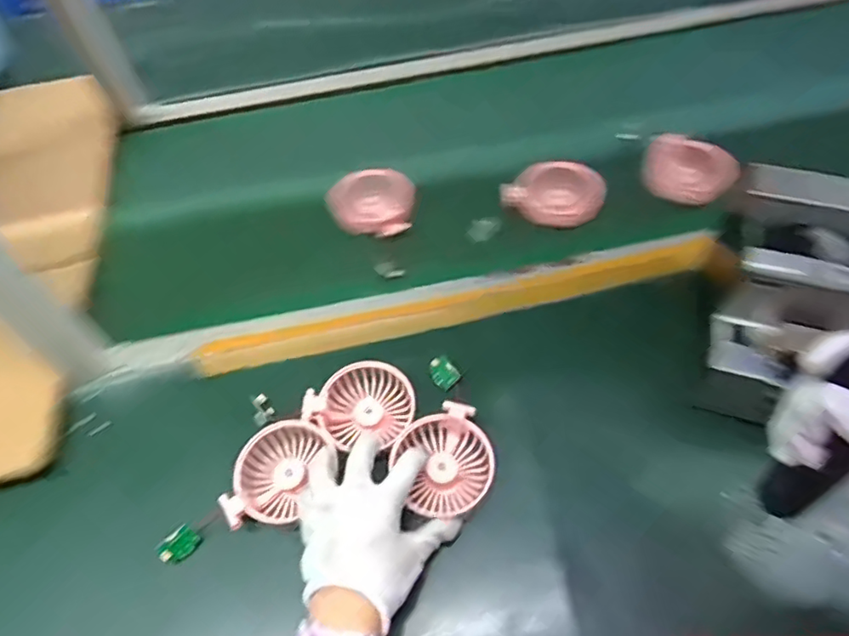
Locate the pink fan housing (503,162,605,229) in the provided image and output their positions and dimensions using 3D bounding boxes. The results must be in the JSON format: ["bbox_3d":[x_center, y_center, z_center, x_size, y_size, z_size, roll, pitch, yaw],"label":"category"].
[{"bbox_3d":[0.157,-0.152,0.697,0.111,0.054,0.064,23,59,17],"label":"pink fan housing"}]

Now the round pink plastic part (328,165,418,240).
[{"bbox_3d":[-0.063,-0.136,0.684,0.095,0.045,0.072,2,55,4],"label":"round pink plastic part"}]

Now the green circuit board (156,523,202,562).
[{"bbox_3d":[-0.214,0.197,0.505,0.026,0.004,0.031,50,59,-13],"label":"green circuit board"}]

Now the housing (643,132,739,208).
[{"bbox_3d":[0.318,-0.178,0.701,0.100,0.044,0.067,27,61,20],"label":"housing"}]

